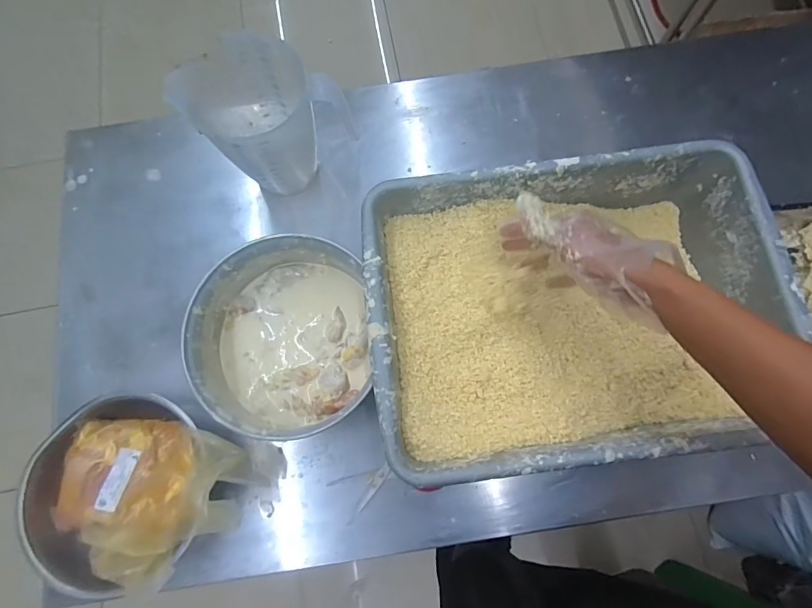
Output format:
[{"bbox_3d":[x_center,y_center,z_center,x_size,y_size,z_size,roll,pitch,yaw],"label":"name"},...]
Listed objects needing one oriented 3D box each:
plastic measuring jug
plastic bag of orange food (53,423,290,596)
[{"bbox_3d":[-0.193,-0.248,0.605,0.148,0.178,0.130,-43,80,-9],"label":"plastic measuring jug"},{"bbox_3d":[-0.304,0.232,0.518,0.255,0.117,0.173,3,77,1],"label":"plastic bag of orange food"}]

